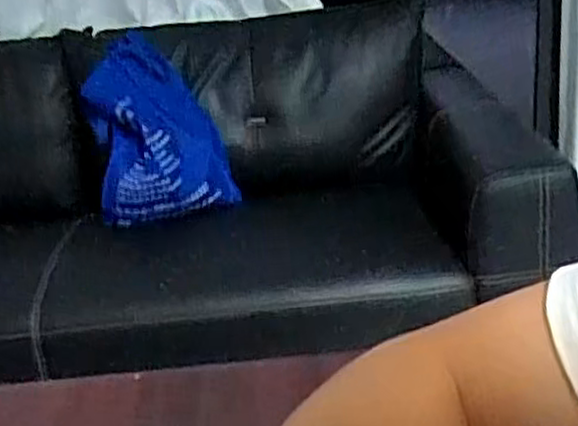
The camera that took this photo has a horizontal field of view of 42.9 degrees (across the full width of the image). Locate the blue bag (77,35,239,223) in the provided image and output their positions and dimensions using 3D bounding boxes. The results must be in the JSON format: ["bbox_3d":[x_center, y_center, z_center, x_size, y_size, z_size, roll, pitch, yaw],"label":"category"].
[{"bbox_3d":[-0.281,-0.180,1.587,0.284,0.326,0.231,-12,24,-13],"label":"blue bag"}]

